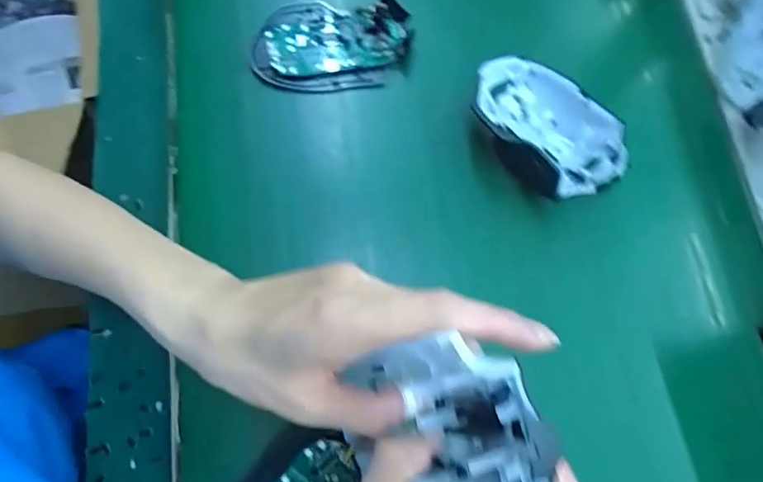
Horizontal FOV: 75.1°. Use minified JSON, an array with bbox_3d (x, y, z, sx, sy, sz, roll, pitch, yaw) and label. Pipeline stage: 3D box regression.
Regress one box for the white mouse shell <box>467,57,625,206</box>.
[{"bbox_3d":[0.106,-0.076,0.331,0.081,0.036,0.113,-38,79,-10],"label":"white mouse shell"}]

